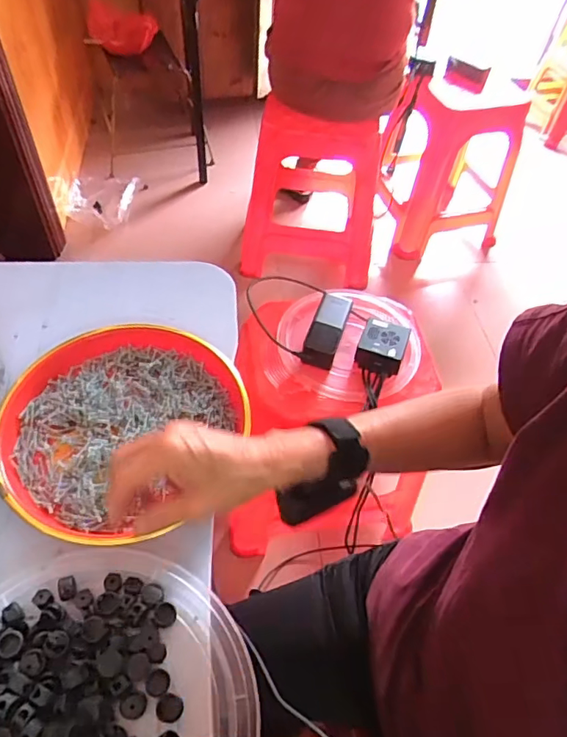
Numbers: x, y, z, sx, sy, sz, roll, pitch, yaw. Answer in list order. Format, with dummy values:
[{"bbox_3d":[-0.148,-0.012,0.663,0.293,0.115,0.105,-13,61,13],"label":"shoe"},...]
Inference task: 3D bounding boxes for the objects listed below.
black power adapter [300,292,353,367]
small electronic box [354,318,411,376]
[{"bbox_3d":[0.074,-0.067,0.861,0.053,0.047,0.142,18,54,8],"label":"black power adapter"},{"bbox_3d":[0.163,-0.036,0.844,0.072,0.045,0.079,22,54,11],"label":"small electronic box"}]

